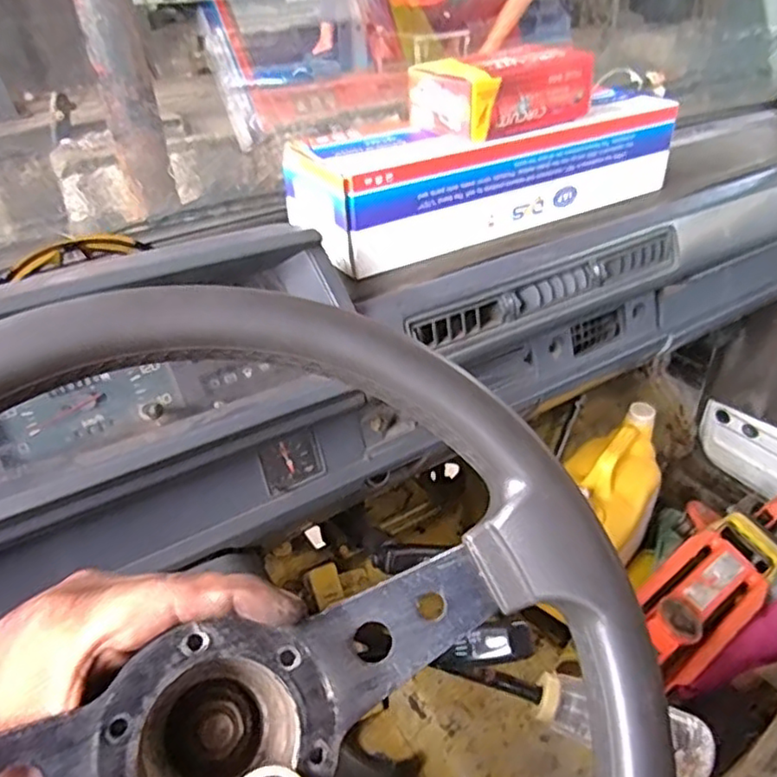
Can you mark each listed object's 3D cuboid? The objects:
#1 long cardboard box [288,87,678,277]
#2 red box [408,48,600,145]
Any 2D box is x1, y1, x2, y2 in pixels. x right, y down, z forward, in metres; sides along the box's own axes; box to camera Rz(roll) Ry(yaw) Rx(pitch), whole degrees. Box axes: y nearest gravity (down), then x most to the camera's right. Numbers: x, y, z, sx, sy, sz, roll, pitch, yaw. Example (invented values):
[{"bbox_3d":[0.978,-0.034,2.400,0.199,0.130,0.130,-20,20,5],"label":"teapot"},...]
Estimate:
[{"bbox_3d":[0.102,-0.222,0.645,0.405,0.086,0.119,-21,39,-24],"label":"long cardboard box"},{"bbox_3d":[0.106,-0.280,0.602,0.149,0.056,0.096,-20,38,-23],"label":"red box"}]

